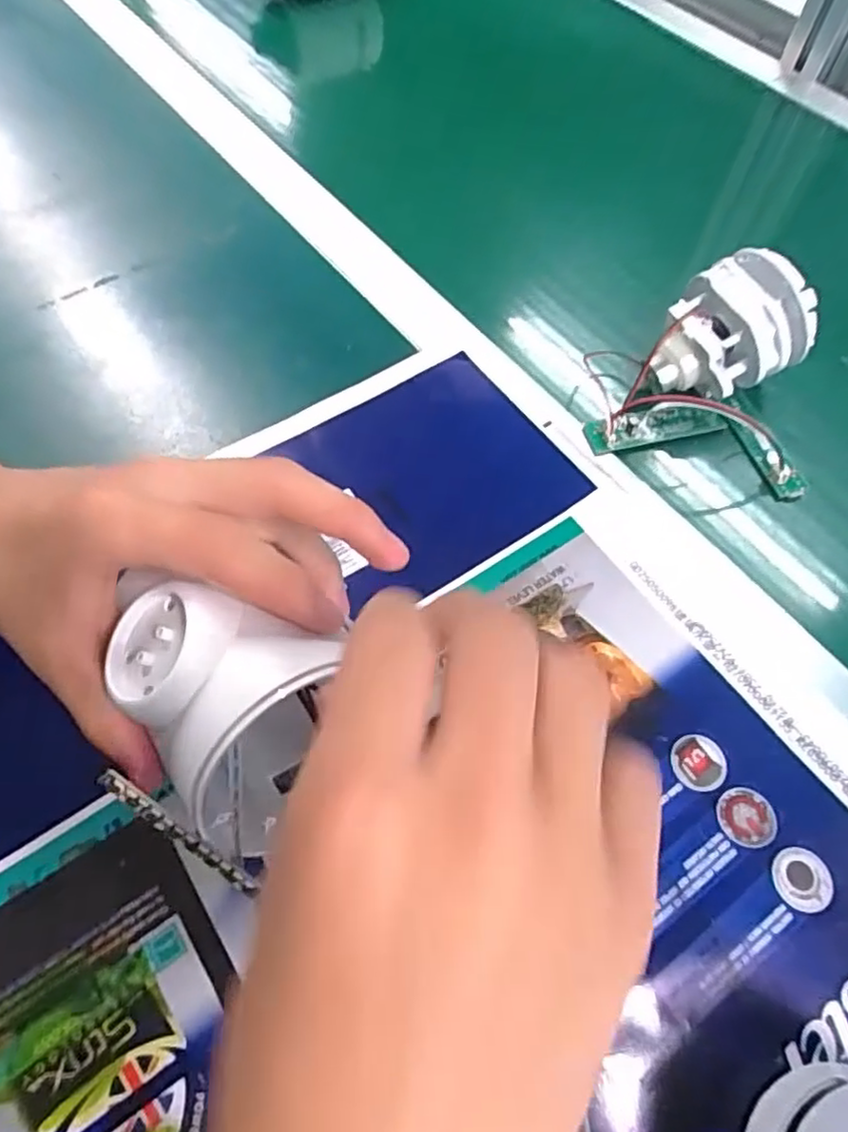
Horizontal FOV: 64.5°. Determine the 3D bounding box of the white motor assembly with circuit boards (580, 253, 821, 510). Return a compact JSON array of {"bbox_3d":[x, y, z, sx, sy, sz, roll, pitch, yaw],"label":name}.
[{"bbox_3d":[0.163,-0.099,0.350,0.103,0.065,0.099,27,64,13],"label":"white motor assembly with circuit boards"}]

